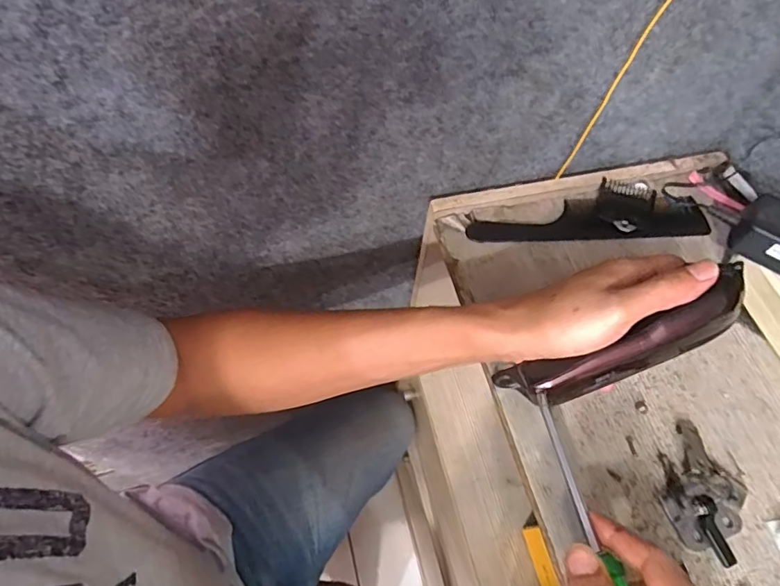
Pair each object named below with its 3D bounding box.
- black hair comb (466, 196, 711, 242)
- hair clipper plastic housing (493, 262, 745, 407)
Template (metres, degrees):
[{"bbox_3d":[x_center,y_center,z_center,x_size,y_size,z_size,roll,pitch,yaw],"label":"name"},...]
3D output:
[{"bbox_3d":[0.178,-0.067,0.455,0.216,0.010,0.045,-1,62,-1],"label":"black hair comb"},{"bbox_3d":[0.156,0.036,0.337,0.170,0.037,0.035,-26,63,11],"label":"hair clipper plastic housing"}]

